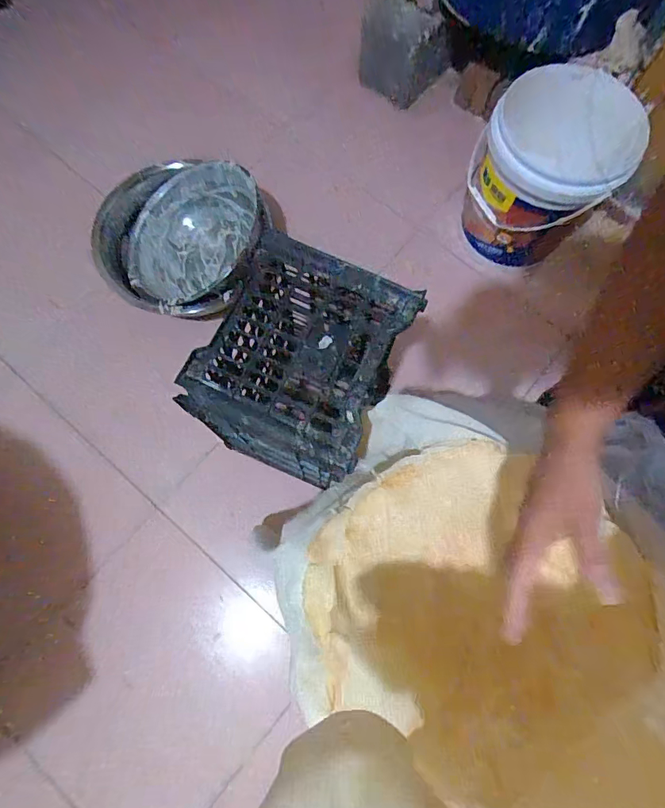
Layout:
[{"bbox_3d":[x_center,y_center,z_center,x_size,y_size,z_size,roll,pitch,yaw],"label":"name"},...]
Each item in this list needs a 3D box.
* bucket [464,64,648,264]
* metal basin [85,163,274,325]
[{"bbox_3d":[0.512,-0.567,1.097,0.325,0.346,0.365,38,77,9],"label":"bucket"},{"bbox_3d":[-0.366,-0.391,1.099,0.345,0.207,0.378,0,74,-1],"label":"metal basin"}]

